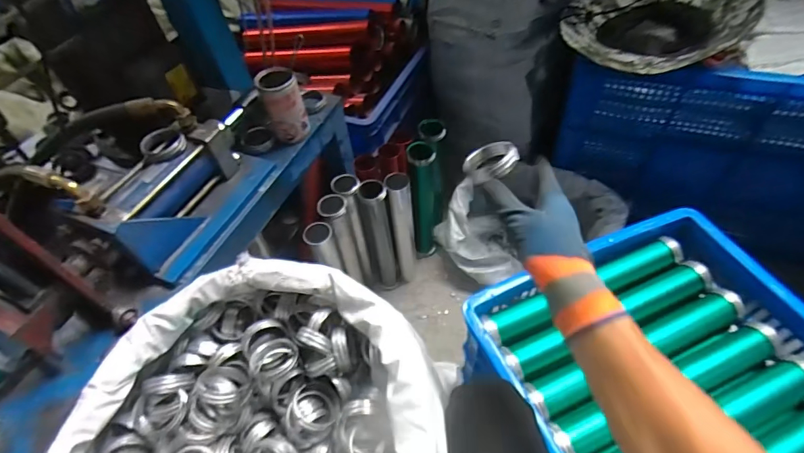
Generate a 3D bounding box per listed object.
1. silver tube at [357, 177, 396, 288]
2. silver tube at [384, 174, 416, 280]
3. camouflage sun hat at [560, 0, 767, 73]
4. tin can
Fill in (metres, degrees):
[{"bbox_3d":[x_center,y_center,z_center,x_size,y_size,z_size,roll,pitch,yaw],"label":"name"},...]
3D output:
[{"bbox_3d":[-0.049,0.029,1.005,0.058,0.351,0.065,-5,51,2],"label":"silver tube"},{"bbox_3d":[0.006,0.012,0.989,0.051,0.336,0.056,3,52,8],"label":"silver tube"},{"bbox_3d":[0.495,-0.417,0.847,0.302,0.121,0.310,-3,51,4],"label":"camouflage sun hat"},{"bbox_3d":[-0.199,-0.206,0.715,0.062,0.109,0.067,-3,51,4],"label":"tin can"}]

